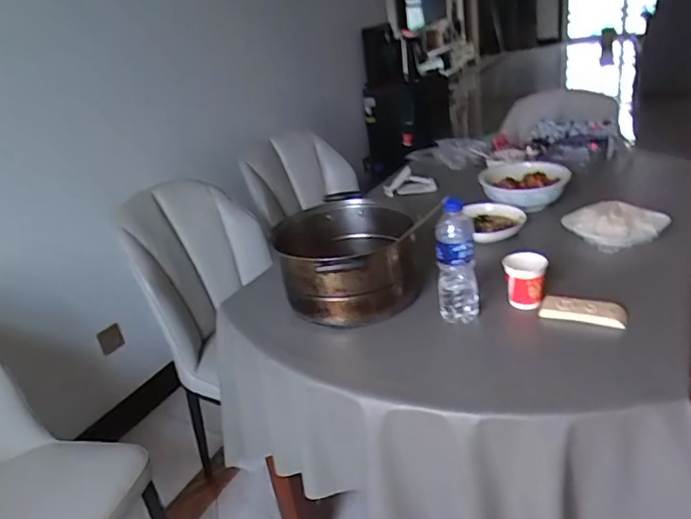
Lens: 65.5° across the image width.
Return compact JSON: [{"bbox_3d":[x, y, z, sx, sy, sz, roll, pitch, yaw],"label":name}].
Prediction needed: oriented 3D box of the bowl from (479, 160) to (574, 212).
[{"bbox_3d":[0.456,-0.191,1.376,0.209,0.062,0.238,-2,28,11],"label":"bowl"}]

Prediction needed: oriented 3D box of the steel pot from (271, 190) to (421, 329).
[{"bbox_3d":[0.006,0.006,1.042,0.246,0.159,0.288,-11,26,-4],"label":"steel pot"}]

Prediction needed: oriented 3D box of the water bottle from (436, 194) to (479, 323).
[{"bbox_3d":[0.190,0.002,0.916,0.067,0.213,0.055,-5,26,9],"label":"water bottle"}]

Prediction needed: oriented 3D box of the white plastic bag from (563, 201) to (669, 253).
[{"bbox_3d":[0.569,-0.072,1.128,0.157,0.055,0.143,-14,28,-12],"label":"white plastic bag"}]

